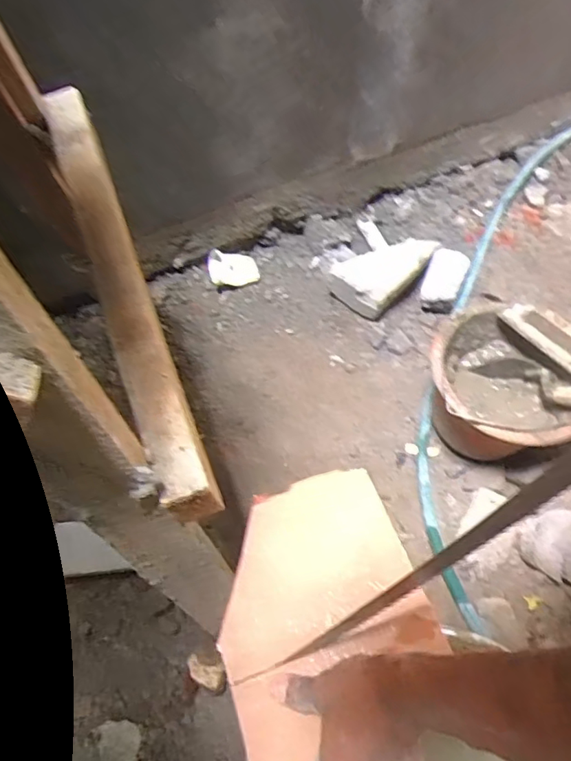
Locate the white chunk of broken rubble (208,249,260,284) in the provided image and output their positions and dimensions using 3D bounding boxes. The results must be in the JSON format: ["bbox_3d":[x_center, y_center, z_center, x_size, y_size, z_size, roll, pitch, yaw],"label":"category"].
[{"bbox_3d":[-0.105,-0.227,1.109,0.099,0.042,0.067,-8,60,-6],"label":"white chunk of broken rubble"}]

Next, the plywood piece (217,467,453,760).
[{"bbox_3d":[0.028,0.188,0.465,0.173,0.010,0.212,-19,53,-7],"label":"plywood piece"}]

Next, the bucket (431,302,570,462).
[{"bbox_3d":[0.318,0.030,0.881,0.208,0.199,0.222,-27,64,-16],"label":"bucket"}]

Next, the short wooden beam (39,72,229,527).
[{"bbox_3d":[-0.168,-0.115,0.537,0.047,0.050,0.525,-18,62,-12],"label":"short wooden beam"}]

